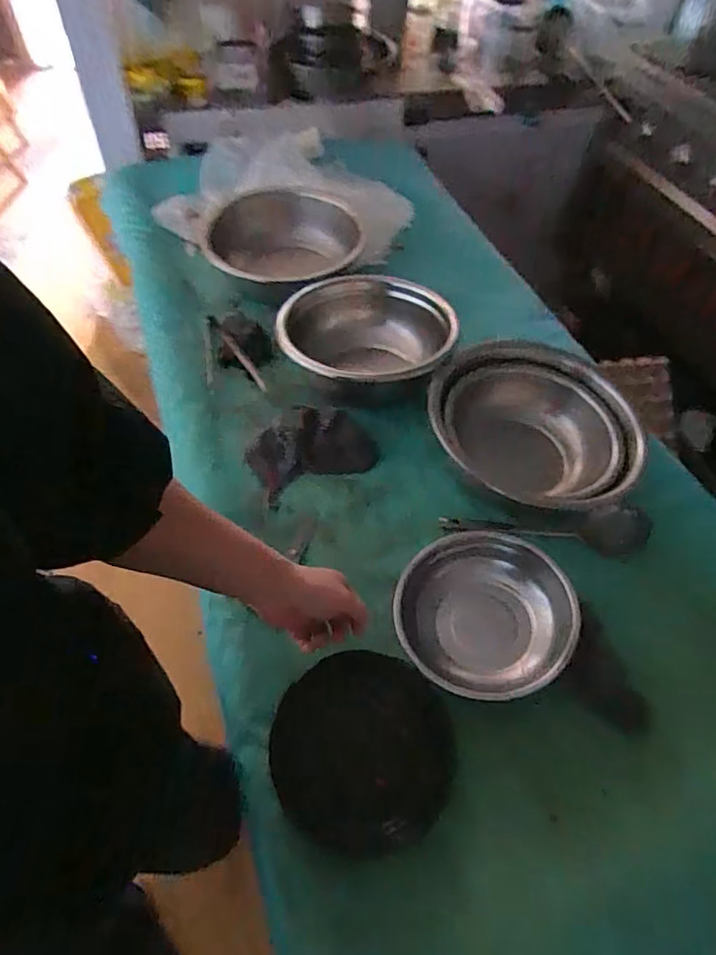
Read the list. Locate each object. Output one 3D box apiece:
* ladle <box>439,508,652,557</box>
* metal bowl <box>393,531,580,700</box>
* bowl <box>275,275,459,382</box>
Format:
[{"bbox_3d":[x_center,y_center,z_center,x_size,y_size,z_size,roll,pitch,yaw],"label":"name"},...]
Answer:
[{"bbox_3d":[0.290,0.077,0.835,0.316,0.040,0.069,2,54,-3],"label":"ladle"},{"bbox_3d":[0.160,0.178,0.728,0.219,0.074,0.225,2,54,-2],"label":"metal bowl"},{"bbox_3d":[0.016,-0.244,1.031,0.299,0.138,0.309,2,54,-2],"label":"bowl"}]

